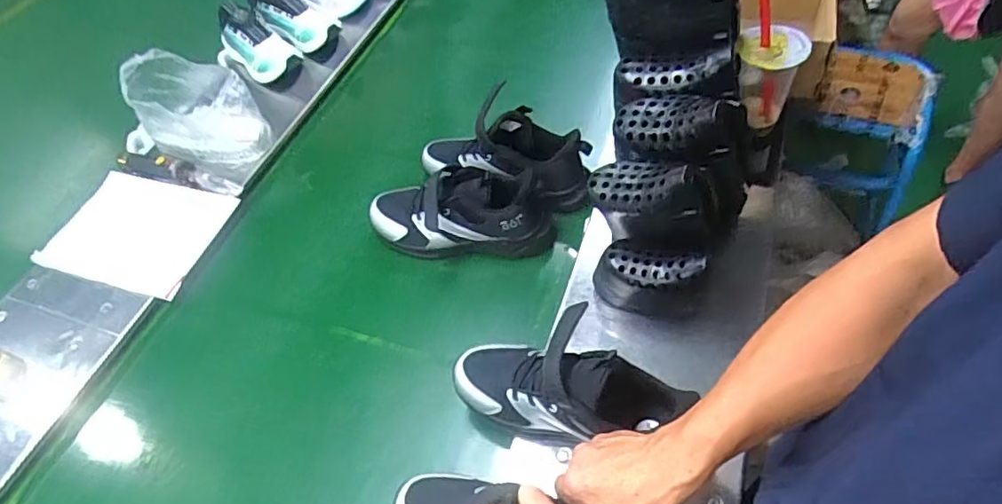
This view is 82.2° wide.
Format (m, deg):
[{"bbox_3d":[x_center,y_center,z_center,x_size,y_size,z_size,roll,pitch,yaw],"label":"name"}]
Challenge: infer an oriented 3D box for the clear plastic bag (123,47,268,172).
[{"bbox_3d":[-0.509,-0.234,0.969,0.165,0.152,0.213,-35,56,-18],"label":"clear plastic bag"}]

